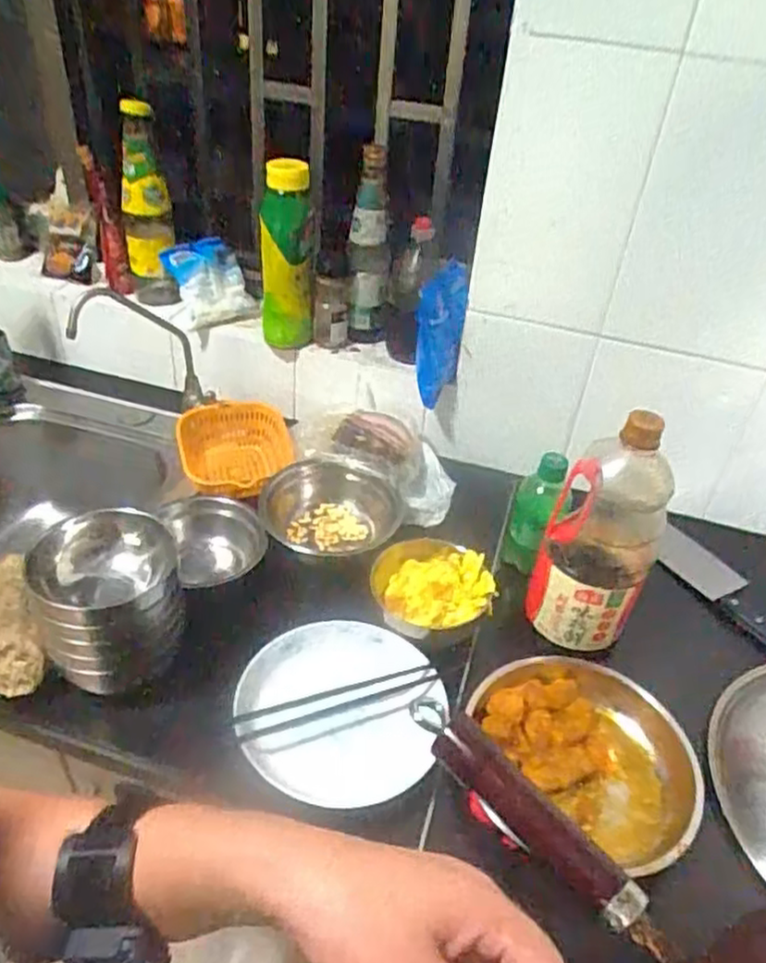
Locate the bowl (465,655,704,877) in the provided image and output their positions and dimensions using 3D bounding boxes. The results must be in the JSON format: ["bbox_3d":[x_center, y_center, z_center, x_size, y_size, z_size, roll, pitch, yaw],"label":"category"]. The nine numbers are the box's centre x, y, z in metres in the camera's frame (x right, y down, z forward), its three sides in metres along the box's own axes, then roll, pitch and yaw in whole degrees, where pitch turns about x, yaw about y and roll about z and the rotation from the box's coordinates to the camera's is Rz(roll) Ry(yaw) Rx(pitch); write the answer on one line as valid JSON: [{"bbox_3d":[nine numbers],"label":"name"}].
[{"bbox_3d":[0.188,0.255,0.656,0.189,0.047,0.205,4,39,-3],"label":"bowl"}]

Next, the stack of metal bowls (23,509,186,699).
[{"bbox_3d":[-0.250,0.112,0.654,0.125,0.120,0.126,-16,44,-25],"label":"stack of metal bowls"}]

